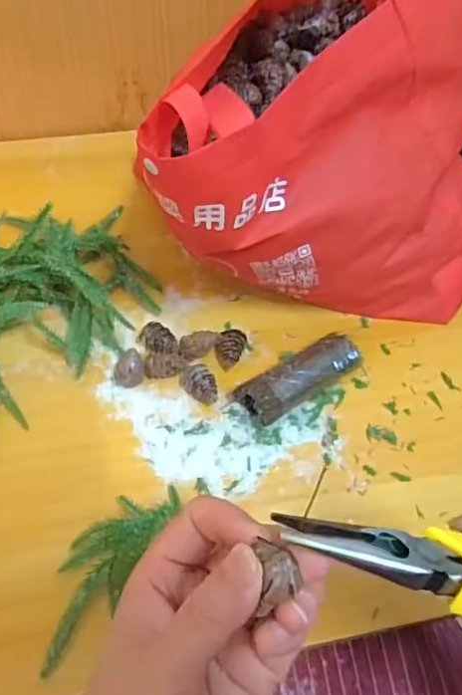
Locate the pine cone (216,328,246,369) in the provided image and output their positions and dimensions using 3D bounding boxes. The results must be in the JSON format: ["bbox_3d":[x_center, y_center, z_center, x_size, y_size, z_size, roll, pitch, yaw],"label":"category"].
[{"bbox_3d":[-0.001,0.001,0.481,0.024,0.017,0.030,8,53,5],"label":"pine cone"}]

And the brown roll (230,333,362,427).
[{"bbox_3d":[0.059,0.022,0.460,0.112,0.025,0.037,-29,59,-22],"label":"brown roll"}]

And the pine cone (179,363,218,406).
[{"bbox_3d":[-0.025,0.028,0.457,0.020,0.018,0.036,-29,58,-22],"label":"pine cone"}]

